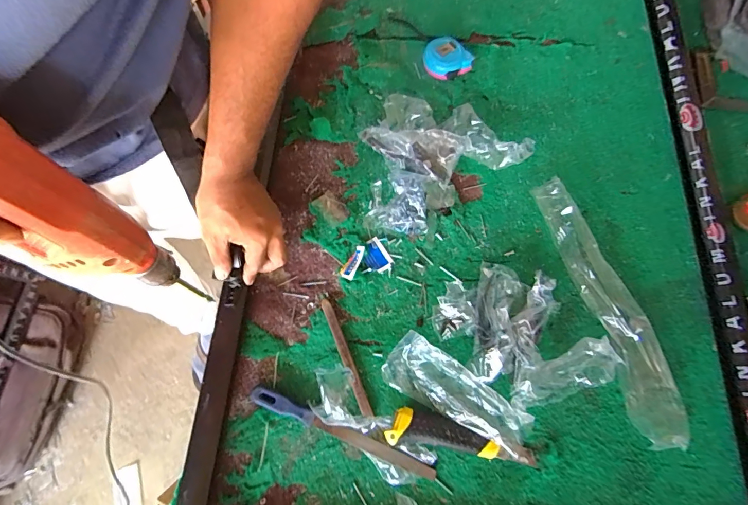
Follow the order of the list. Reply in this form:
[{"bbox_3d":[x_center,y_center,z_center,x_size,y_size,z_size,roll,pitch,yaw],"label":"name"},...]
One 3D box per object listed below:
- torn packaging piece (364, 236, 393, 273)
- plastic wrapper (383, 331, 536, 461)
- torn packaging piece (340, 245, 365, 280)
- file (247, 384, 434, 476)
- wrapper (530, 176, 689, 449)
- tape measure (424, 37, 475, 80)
[{"bbox_3d":[0.002,0.004,0.553,0.033,0.006,0.049,-28,73,-9],"label":"torn packaging piece"},{"bbox_3d":[0.095,0.163,0.469,0.167,0.053,0.063,30,73,10],"label":"plastic wrapper"},{"bbox_3d":[-0.029,0.013,0.546,0.020,0.011,0.050,22,72,7],"label":"torn packaging piece"},{"bbox_3d":[-0.040,0.212,0.472,0.232,0.015,0.020,22,72,7],"label":"file"},{"bbox_3d":[0.299,0.061,0.513,0.060,0.034,0.347,-15,71,-5],"label":"wrapper"},{"bbox_3d":[0.117,-0.313,0.645,0.075,0.029,0.058,42,76,13],"label":"tape measure"}]

